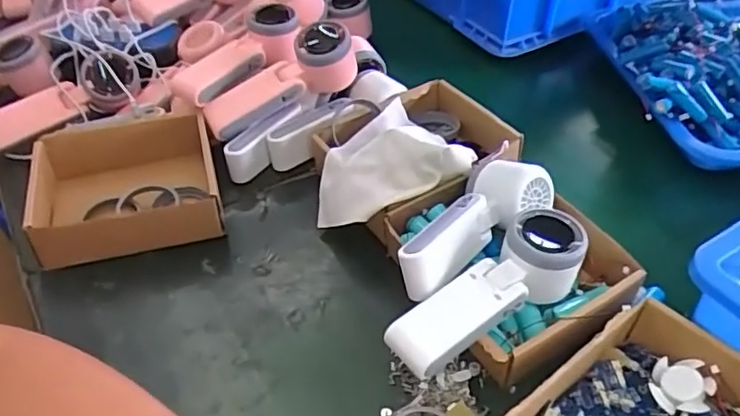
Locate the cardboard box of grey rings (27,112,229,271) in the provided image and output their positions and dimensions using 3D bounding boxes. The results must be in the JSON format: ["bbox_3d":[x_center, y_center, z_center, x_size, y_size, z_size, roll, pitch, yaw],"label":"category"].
[{"bbox_3d":[-0.242,-0.015,0.575,0.179,0.058,0.147,-12,45,-12],"label":"cardboard box of grey rings"}]

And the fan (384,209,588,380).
[{"bbox_3d":[0.090,0.061,0.433,0.172,0.046,0.056,-30,51,-27],"label":"fan"}]

